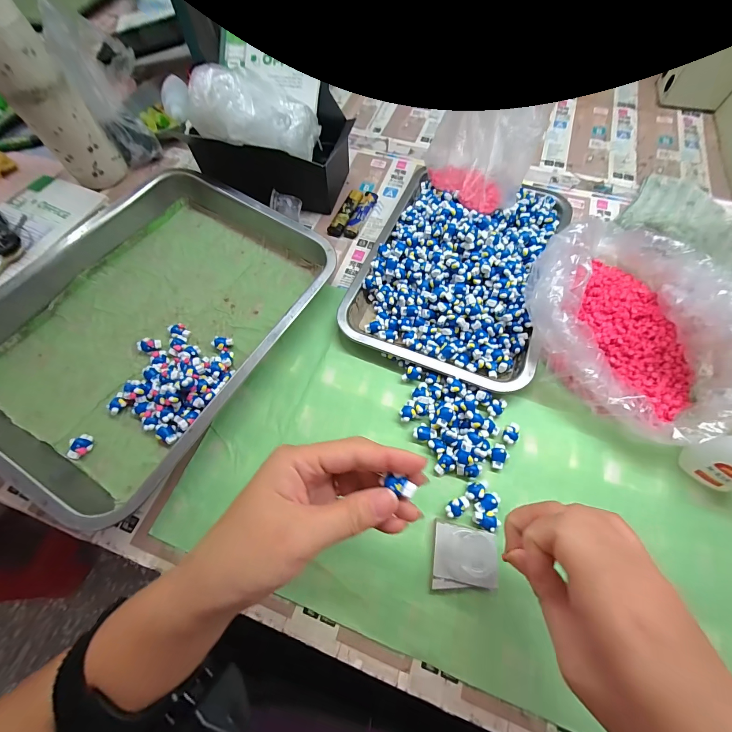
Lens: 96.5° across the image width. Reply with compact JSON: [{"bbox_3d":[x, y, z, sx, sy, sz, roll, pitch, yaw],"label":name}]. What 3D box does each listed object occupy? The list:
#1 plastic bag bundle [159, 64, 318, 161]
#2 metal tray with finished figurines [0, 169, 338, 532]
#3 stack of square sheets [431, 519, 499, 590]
[{"bbox_3d":[-0.135,-0.291,0.384,0.158,0.066,0.069,5,63,-16],"label":"plastic bag bundle"},{"bbox_3d":[-0.235,-0.051,0.359,0.282,0.052,0.358,28,68,14],"label":"metal tray with finished figurines"},{"bbox_3d":[0.080,0.155,0.264,0.049,0.012,0.047,8,65,5],"label":"stack of square sheets"}]

